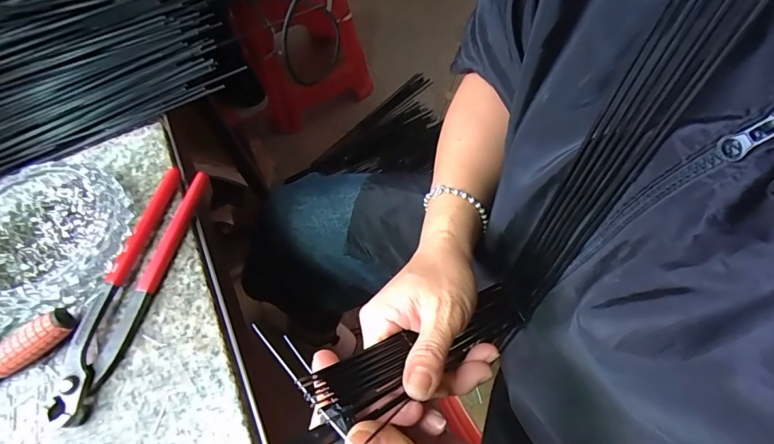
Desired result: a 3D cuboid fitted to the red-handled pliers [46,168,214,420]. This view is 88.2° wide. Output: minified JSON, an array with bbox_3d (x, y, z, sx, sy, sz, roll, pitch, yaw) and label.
[{"bbox_3d":[-0.196,0.042,0.302,0.041,0.021,0.193,10,63,9],"label":"red-handled pliers"}]

